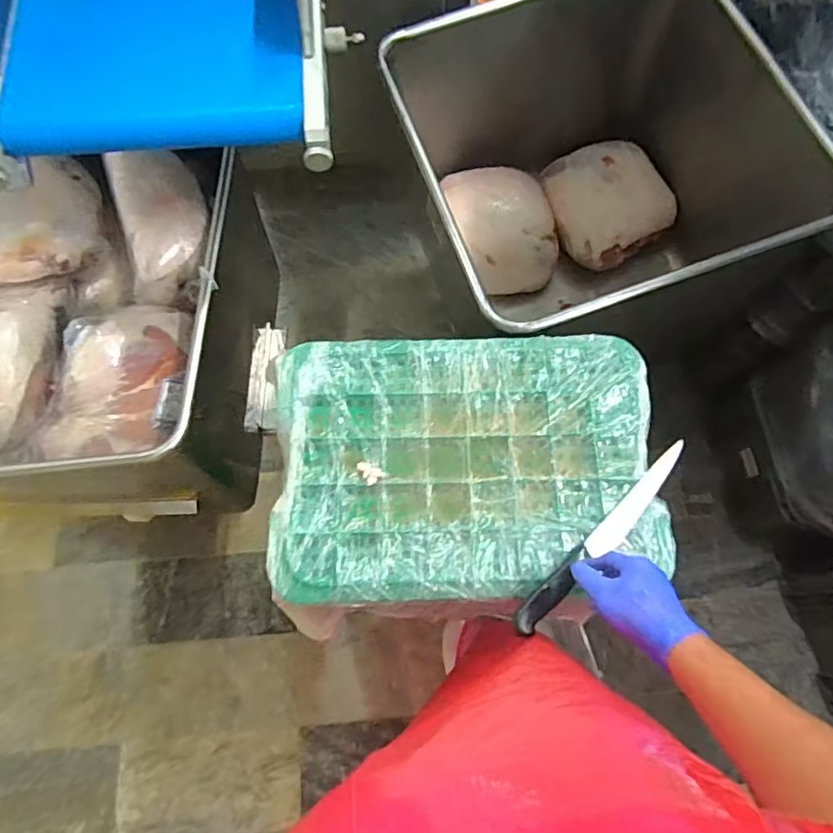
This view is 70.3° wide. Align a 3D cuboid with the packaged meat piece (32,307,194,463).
[{"bbox_3d":[-0.496,-0.059,0.980,0.210,0.091,0.292,9,71,3],"label":"packaged meat piece"}]

